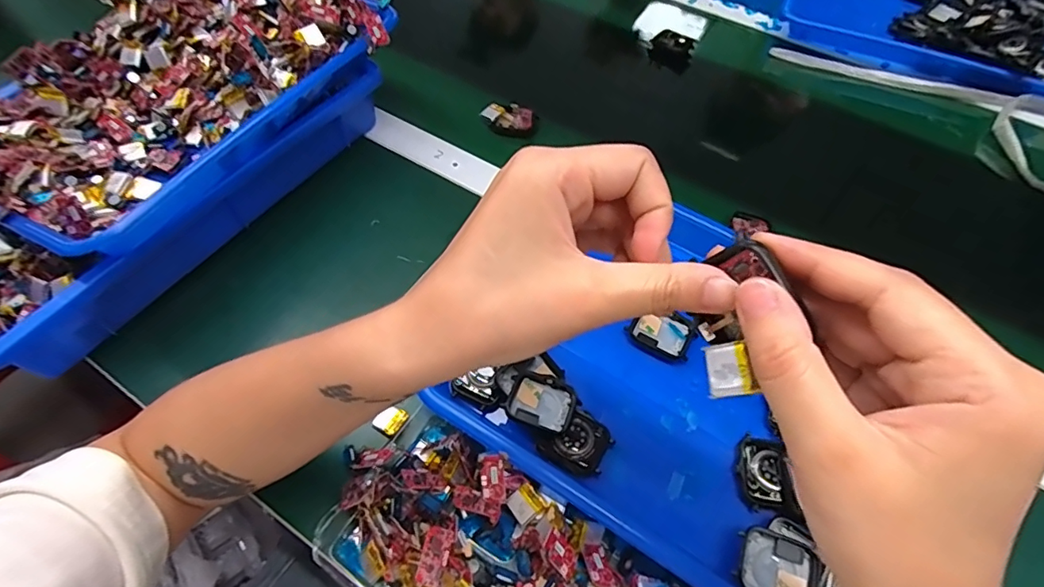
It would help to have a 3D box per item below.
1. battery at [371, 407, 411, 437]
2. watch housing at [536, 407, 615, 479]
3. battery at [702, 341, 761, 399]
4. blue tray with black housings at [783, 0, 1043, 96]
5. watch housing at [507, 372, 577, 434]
[{"bbox_3d":[-0.088,0.086,0.351,0.017,0.007,0.019,31,60,16],"label":"battery"},{"bbox_3d":[0.036,0.095,0.329,0.034,0.008,0.036,37,75,1],"label":"watch housing"},{"bbox_3d":[0.072,0.027,0.181,0.015,0.004,0.018,-18,63,38],"label":"battery"},{"bbox_3d":[0.503,-0.351,0.644,0.332,0.050,0.245,28,59,15],"label":"blue tray with black housings"},{"bbox_3d":[0.013,0.073,0.339,0.040,0.014,0.034,18,57,8],"label":"watch housing"}]

